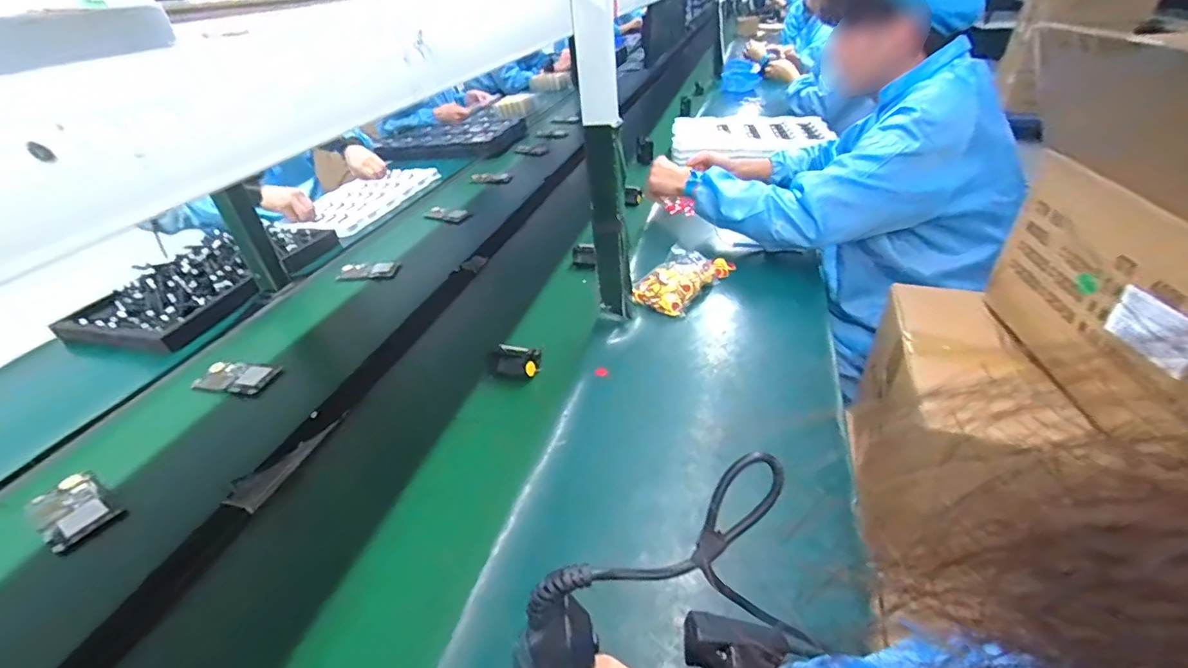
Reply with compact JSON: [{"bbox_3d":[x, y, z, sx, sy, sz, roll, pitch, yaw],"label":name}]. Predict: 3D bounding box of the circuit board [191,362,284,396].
[{"bbox_3d":[-0.562,0.067,0.787,0.118,0.010,0.067,4,36,11],"label":"circuit board"}]

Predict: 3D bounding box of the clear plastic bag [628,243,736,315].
[{"bbox_3d":[0.164,-0.103,0.911,0.099,0.049,0.214,23,43,32],"label":"clear plastic bag"}]

